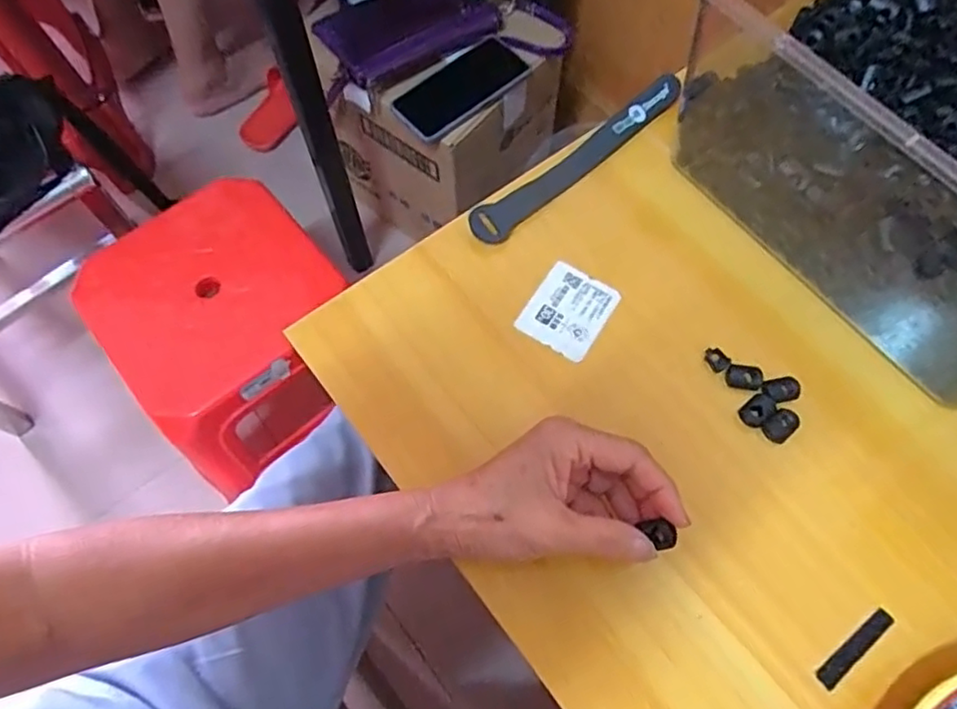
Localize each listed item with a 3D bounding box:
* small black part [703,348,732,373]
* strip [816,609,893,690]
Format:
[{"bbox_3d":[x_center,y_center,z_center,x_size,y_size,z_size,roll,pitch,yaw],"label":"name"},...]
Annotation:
[{"bbox_3d":[0.149,0.003,0.393,0.011,0.004,0.016,-33,71,-12],"label":"small black part"},{"bbox_3d":[0.200,0.156,0.333,0.052,0.004,0.010,-36,71,-13],"label":"strip"}]

